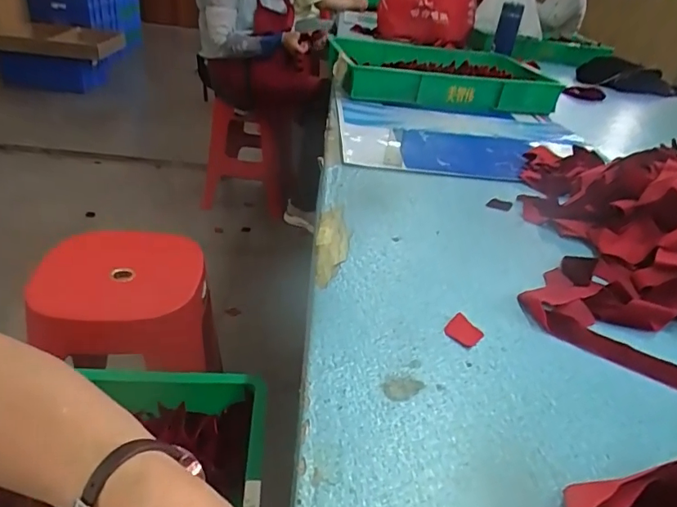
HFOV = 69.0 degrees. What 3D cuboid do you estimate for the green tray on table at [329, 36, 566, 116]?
[{"bbox_3d":[0.275,-0.455,1.272,0.557,0.092,0.331,0,32,-12],"label":"green tray on table"}]

